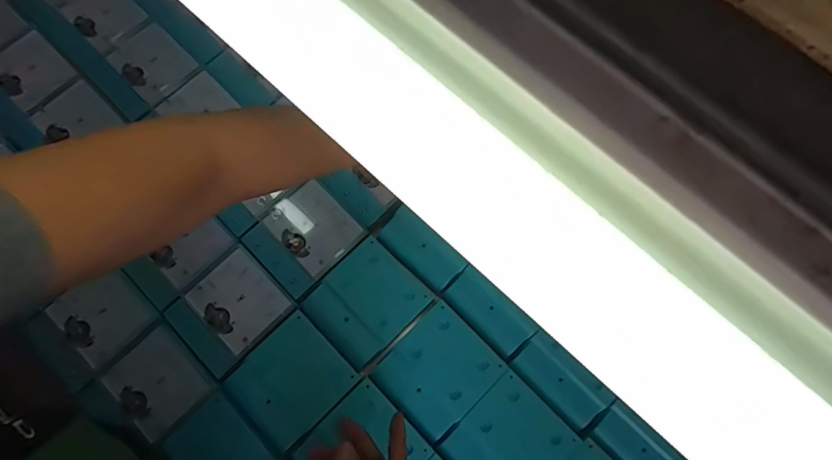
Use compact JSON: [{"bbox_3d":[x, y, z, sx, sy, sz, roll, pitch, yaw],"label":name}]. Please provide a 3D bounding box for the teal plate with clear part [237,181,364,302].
[{"bbox_3d":[-0.129,0.007,0.527,0.109,0.014,0.094,-43,78,-10],"label":"teal plate with clear part"}]

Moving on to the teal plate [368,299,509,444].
[{"bbox_3d":[0.024,0.150,0.487,0.099,0.006,0.110,44,80,11],"label":"teal plate"}]

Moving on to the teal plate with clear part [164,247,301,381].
[{"bbox_3d":[-0.203,0.088,0.505,0.109,0.008,0.099,-44,78,-10],"label":"teal plate with clear part"}]

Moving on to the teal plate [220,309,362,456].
[{"bbox_3d":[-0.131,0.159,0.482,0.098,0.004,0.109,44,80,11],"label":"teal plate"}]

